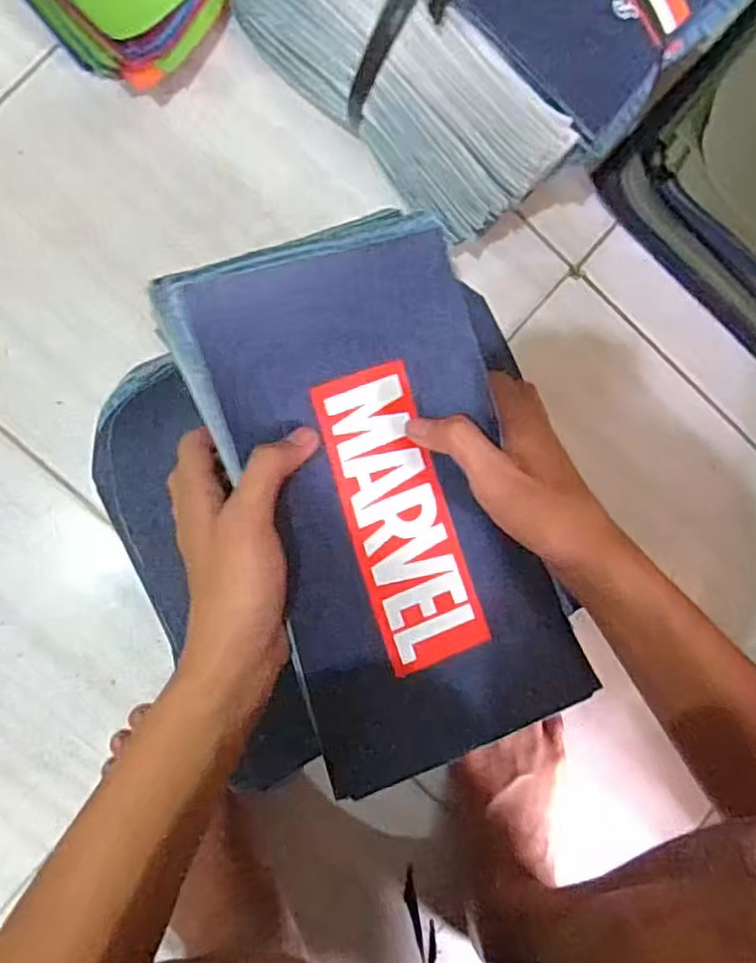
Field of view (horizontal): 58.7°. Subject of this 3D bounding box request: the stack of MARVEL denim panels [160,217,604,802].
[{"bbox_3d":[0.009,0.014,0.368,0.175,0.053,0.290,-19,100,-7],"label":"stack of MARVEL denim panels"}]

